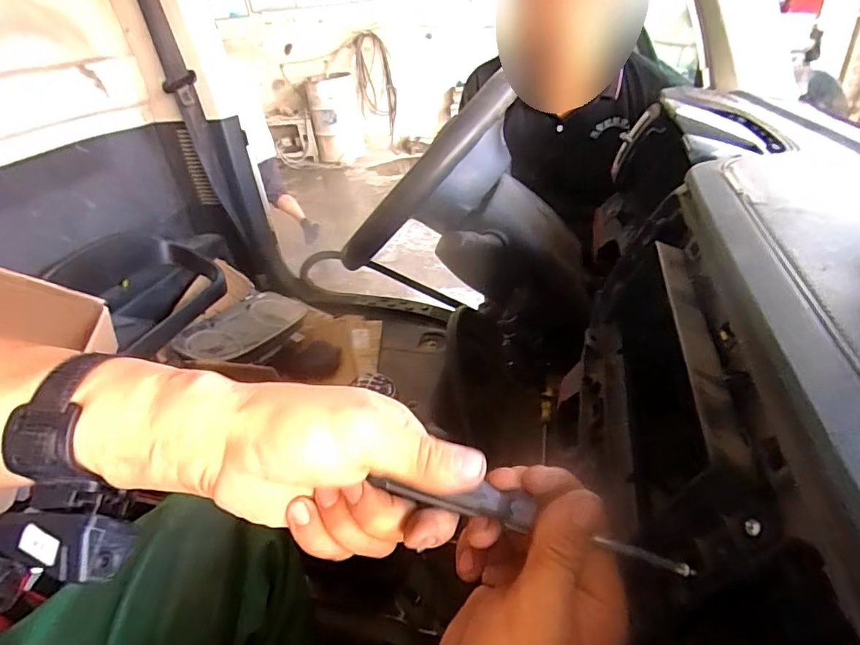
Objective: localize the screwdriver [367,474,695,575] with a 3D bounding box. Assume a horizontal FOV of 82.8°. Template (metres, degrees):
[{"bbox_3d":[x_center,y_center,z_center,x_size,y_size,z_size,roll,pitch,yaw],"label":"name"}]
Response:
[{"bbox_3d":[0.050,0.095,0.235,0.152,0.015,0.012,16,35,-2],"label":"screwdriver"}]

